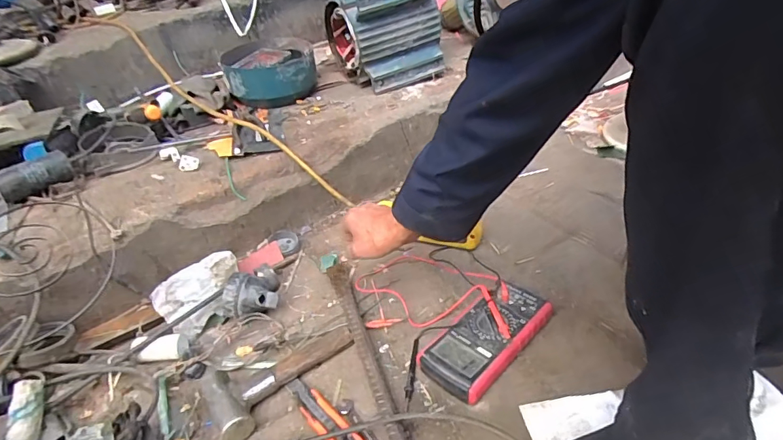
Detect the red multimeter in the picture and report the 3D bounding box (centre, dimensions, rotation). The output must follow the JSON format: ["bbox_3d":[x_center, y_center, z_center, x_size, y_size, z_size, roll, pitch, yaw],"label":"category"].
[{"bbox_3d":[0.124,0.154,0.598,0.178,0.038,0.085,-32,42,-31],"label":"red multimeter"}]

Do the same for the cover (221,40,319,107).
[{"bbox_3d":[-0.260,-0.316,1.011,0.187,0.093,0.198,-13,35,-4],"label":"cover"}]

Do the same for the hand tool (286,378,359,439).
[{"bbox_3d":[-0.074,0.238,0.534,0.032,0.022,0.167,-31,41,-29],"label":"hand tool"}]

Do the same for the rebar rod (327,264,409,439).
[{"bbox_3d":[-0.022,0.191,0.584,0.026,0.027,0.439,-16,36,-12],"label":"rebar rod"}]

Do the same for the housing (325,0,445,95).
[{"bbox_3d":[-0.015,-0.416,0.990,0.199,0.228,0.174,-24,37,-20],"label":"housing"}]

